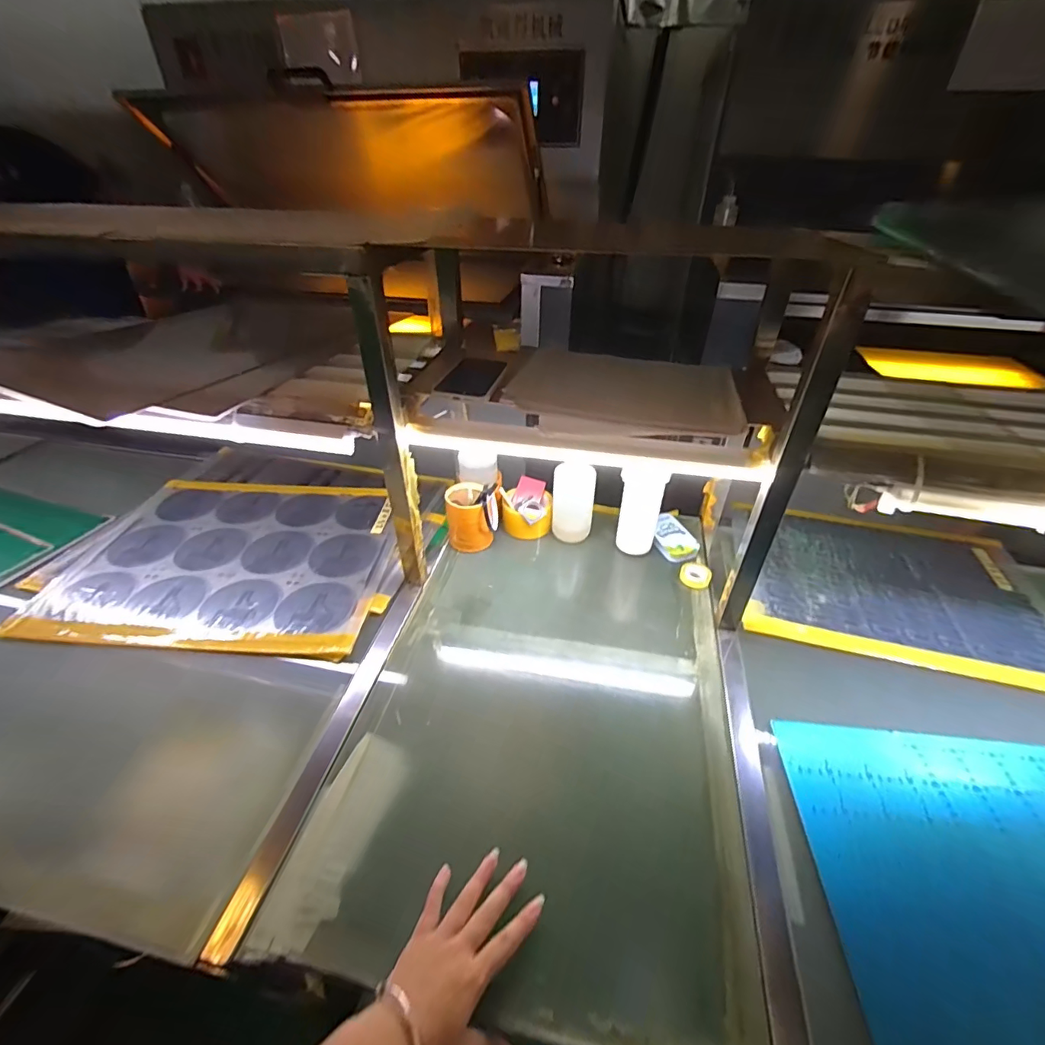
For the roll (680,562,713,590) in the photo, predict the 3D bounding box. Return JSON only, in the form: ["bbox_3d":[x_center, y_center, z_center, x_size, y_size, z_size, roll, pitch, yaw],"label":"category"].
[{"bbox_3d":[0.309,0.093,0.863,0.052,0.015,0.055,2,40,-1],"label":"roll"}]

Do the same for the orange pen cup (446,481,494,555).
[{"bbox_3d":[-0.100,-0.011,0.892,0.073,0.123,0.072,2,40,-1],"label":"orange pen cup"}]

